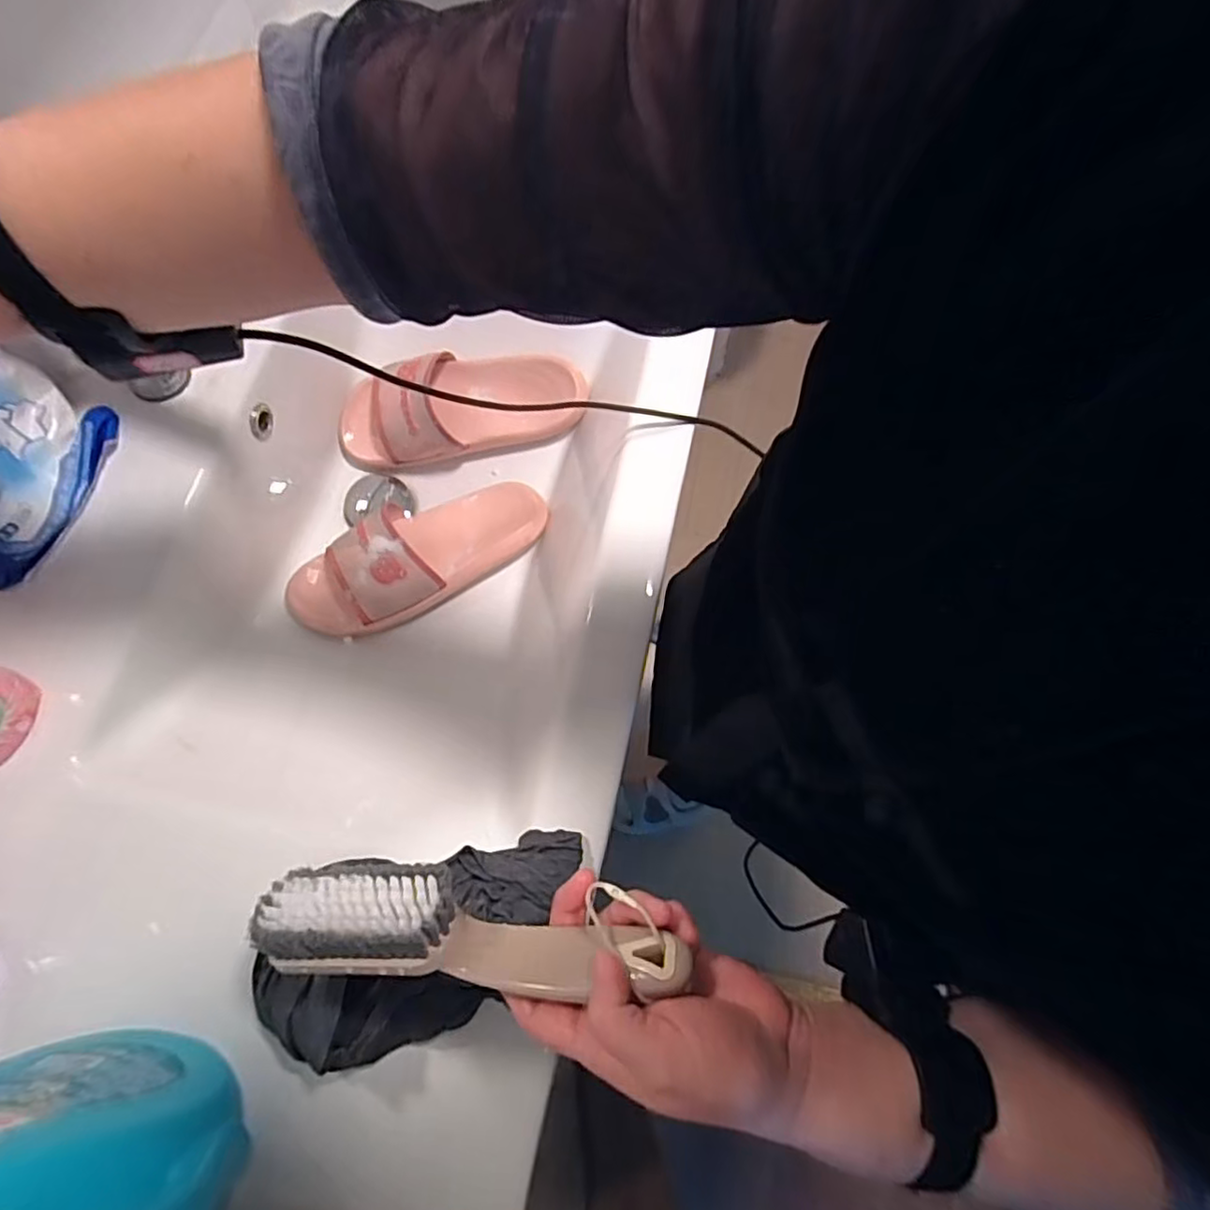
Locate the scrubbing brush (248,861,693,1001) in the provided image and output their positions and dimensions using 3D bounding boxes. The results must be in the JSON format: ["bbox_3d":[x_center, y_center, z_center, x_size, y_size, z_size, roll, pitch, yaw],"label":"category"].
[{"bbox_3d":[-0.068,0.156,0.301,0.205,0.038,0.051,7,72,4],"label":"scrubbing brush"}]

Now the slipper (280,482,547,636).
[{"bbox_3d":[-0.178,-0.057,0.603,0.261,0.055,0.107,-31,76,-12],"label":"slipper"}]

